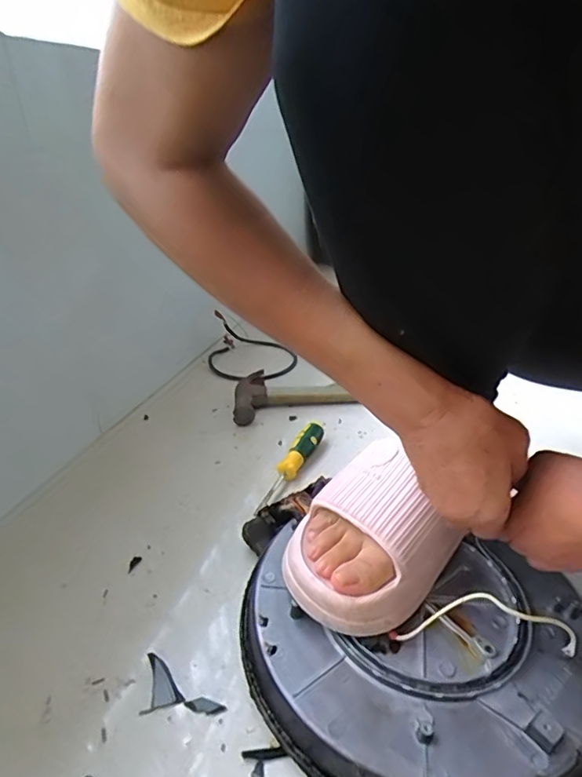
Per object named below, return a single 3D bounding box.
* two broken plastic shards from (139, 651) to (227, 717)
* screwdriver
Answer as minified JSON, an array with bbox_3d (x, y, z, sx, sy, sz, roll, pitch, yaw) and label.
[{"bbox_3d":[-0.088,0.225,0.368,0.073,0.004,0.035,16,34,30],"label":"two broken plastic shards"},{"bbox_3d":[0.001,0.087,0.586,0.026,0.029,0.157,10,31,22],"label":"screwdriver"}]

